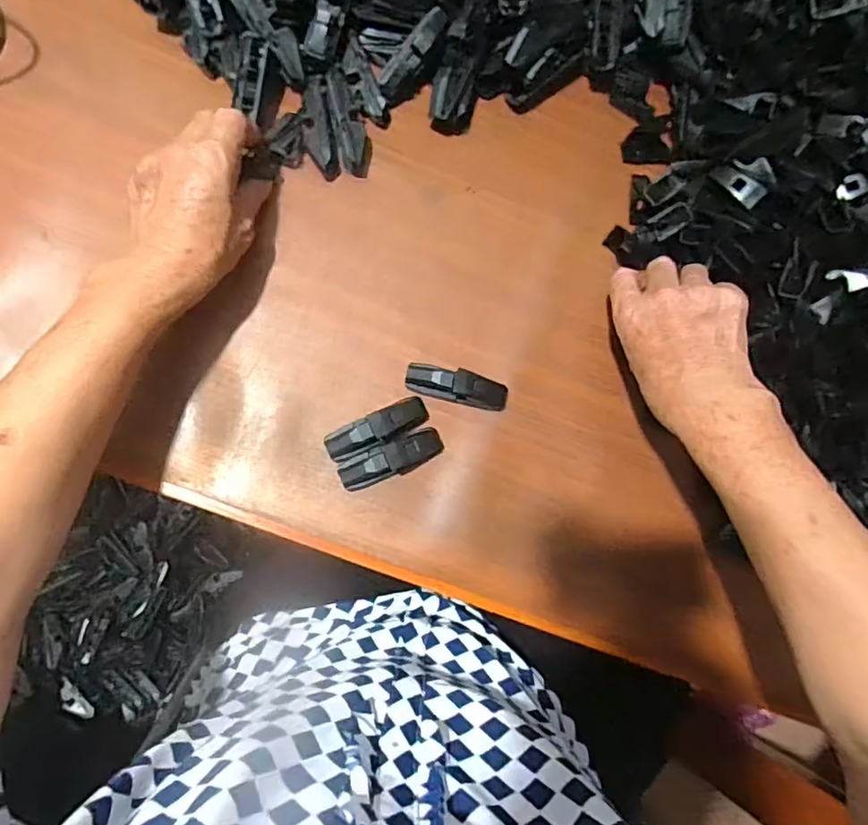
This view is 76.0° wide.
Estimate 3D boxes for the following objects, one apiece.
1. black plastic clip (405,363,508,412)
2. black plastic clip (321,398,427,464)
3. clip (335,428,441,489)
[{"bbox_3d":[0.018,-0.019,0.399,0.076,0.022,0.024,14,83,-8],"label":"black plastic clip"},{"bbox_3d":[-0.039,0.011,0.388,0.075,0.018,0.021,-24,89,-11],"label":"black plastic clip"},{"bbox_3d":[-0.028,0.033,0.388,0.075,0.020,0.023,-25,89,-11],"label":"clip"}]

